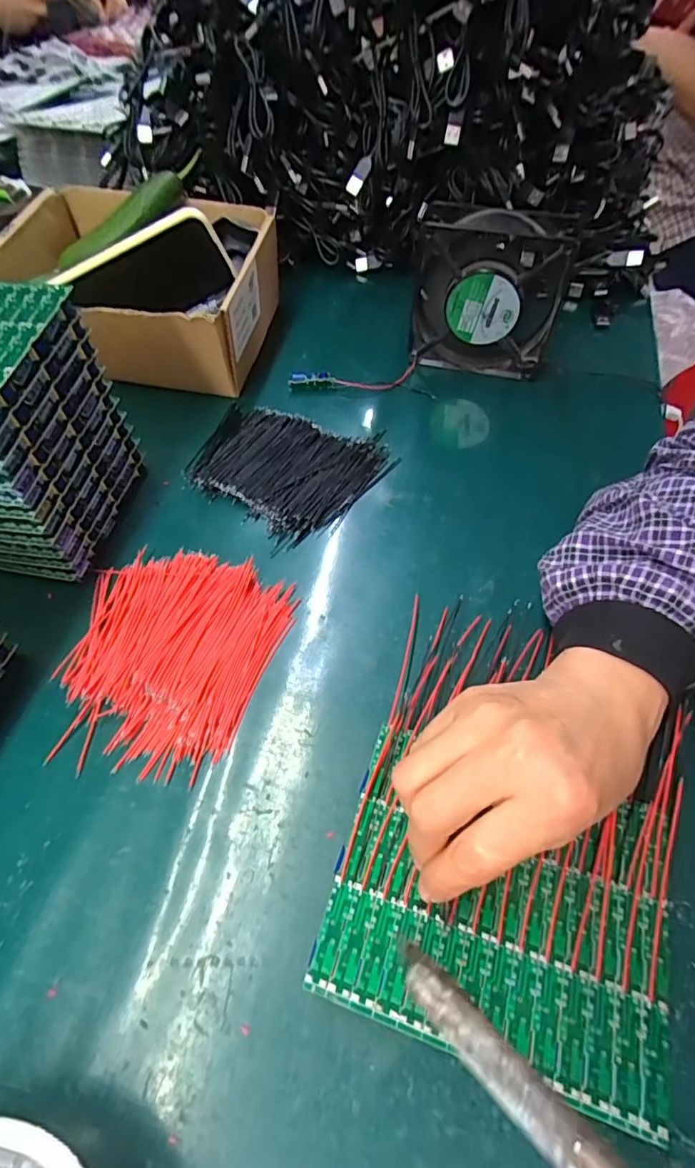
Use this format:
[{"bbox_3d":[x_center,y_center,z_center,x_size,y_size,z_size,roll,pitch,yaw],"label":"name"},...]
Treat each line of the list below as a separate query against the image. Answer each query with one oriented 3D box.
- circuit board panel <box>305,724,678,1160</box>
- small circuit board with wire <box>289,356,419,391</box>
[{"bbox_3d":[0.071,0.148,0.243,0.150,0.010,0.121,16,58,9],"label":"circuit board panel"},{"bbox_3d":[0.011,-0.189,0.474,0.123,0.010,0.035,-12,59,-9],"label":"small circuit board with wire"}]

